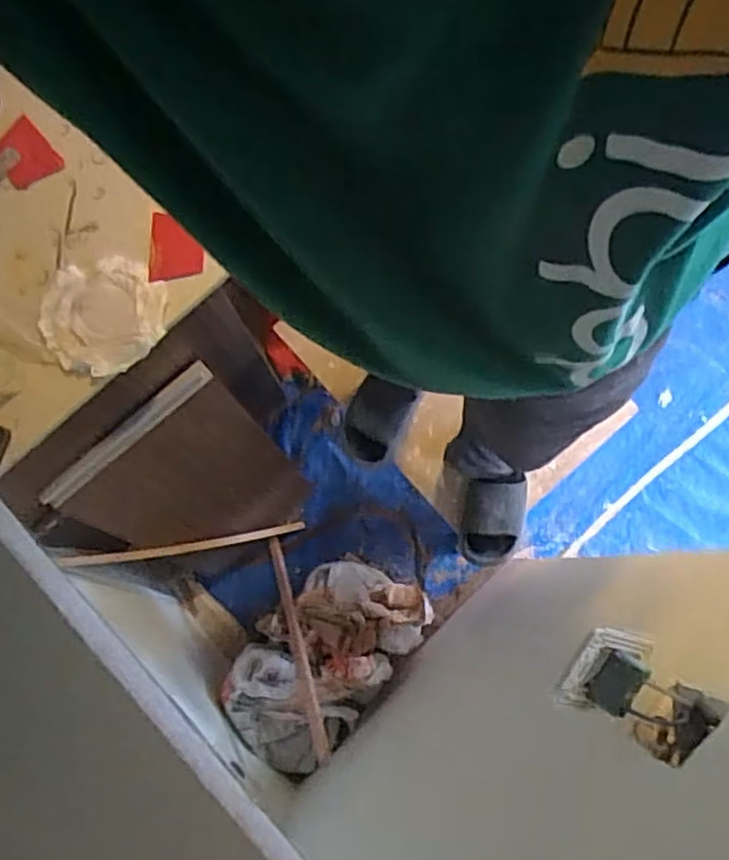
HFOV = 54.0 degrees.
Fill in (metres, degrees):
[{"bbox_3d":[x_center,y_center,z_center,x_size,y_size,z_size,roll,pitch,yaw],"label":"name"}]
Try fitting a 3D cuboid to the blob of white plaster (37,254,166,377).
[{"bbox_3d":[-0.390,-0.171,1.063,0.175,0.021,0.177,0,80,2],"label":"blob of white plaster"}]

